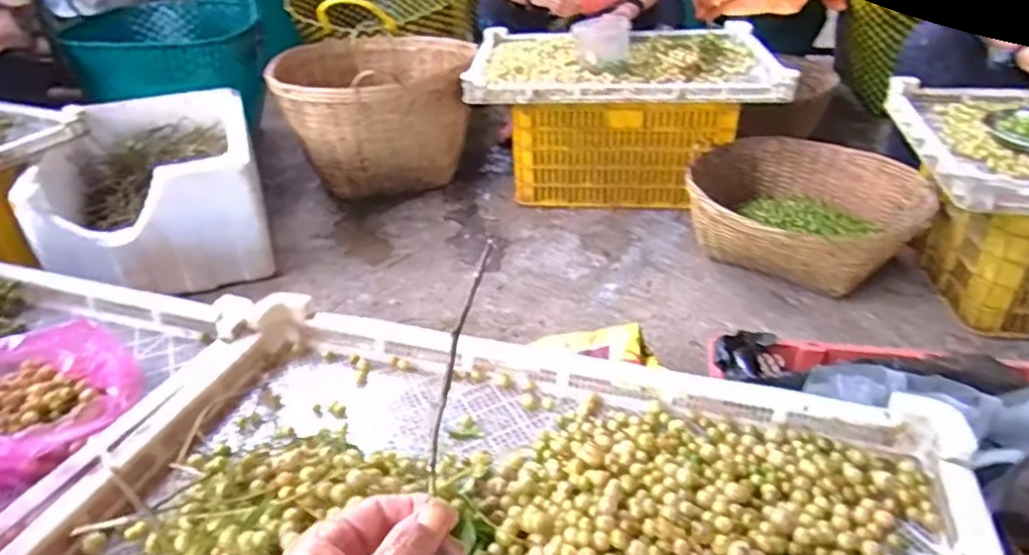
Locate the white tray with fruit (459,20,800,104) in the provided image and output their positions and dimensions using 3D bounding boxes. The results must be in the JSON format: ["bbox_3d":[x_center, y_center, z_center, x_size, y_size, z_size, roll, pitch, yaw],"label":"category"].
[{"bbox_3d":[0.293,-0.582,1.779,0.797,0.083,0.527,3,33,4],"label":"white tray with fruit"}]

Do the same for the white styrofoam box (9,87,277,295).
[{"bbox_3d":[-0.873,-0.226,1.626,0.438,0.287,0.603,-12,35,-18],"label":"white styrofoam box"}]

